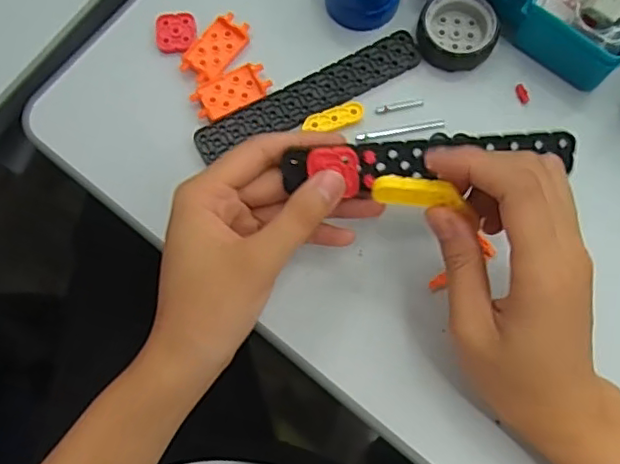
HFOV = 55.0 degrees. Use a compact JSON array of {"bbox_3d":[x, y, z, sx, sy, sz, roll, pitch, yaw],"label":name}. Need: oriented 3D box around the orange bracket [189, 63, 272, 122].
[{"bbox_3d":[-0.049,-0.087,0.371,0.047,0.004,0.025,-27,77,-6],"label":"orange bracket"}]

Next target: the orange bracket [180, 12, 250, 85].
[{"bbox_3d":[-0.060,-0.117,0.381,0.027,0.007,0.048,31,79,8],"label":"orange bracket"}]

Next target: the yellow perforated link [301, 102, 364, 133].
[{"bbox_3d":[0.015,-0.070,0.366,0.038,0.004,0.013,-19,77,-4],"label":"yellow perforated link"}]

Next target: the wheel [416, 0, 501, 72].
[{"bbox_3d":[0.091,-0.125,0.369,0.046,0.016,0.046,0,76,1],"label":"wheel"}]

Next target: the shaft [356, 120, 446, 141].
[{"bbox_3d":[0.056,-0.063,0.366,0.055,0.005,0.005,-11,76,-2],"label":"shaft"}]

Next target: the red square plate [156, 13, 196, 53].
[{"bbox_3d":[-0.086,-0.129,0.385,0.023,0.006,0.026,0,76,1],"label":"red square plate"}]

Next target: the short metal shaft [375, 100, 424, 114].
[{"bbox_3d":[0.056,-0.078,0.369,0.030,0.004,0.004,-11,76,-2],"label":"short metal shaft"}]

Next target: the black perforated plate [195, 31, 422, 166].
[{"bbox_3d":[0.001,-0.084,0.370,0.147,0.004,0.027,-27,77,-6],"label":"black perforated plate"}]

